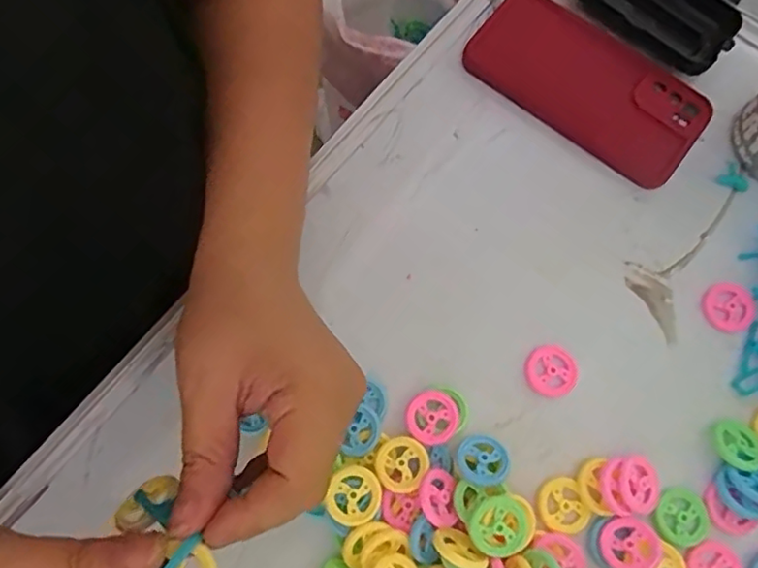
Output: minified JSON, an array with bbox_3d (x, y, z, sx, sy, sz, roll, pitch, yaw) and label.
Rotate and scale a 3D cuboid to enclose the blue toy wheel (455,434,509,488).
[{"bbox_3d":[0.057,0.097,0.323,0.027,0.004,0.028,-4,59,7],"label":"blue toy wheel"}]

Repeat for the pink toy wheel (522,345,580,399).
[{"bbox_3d":[0.102,0.052,0.351,0.029,0.006,0.029,0,73,0],"label":"pink toy wheel"}]

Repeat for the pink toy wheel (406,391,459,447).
[{"bbox_3d":[0.030,0.077,0.339,0.029,0.010,0.029,0,73,0],"label":"pink toy wheel"}]

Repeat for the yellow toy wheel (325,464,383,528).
[{"bbox_3d":[-0.013,0.113,0.317,0.029,0.010,0.030,0,73,0],"label":"yellow toy wheel"}]

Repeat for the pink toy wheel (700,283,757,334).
[{"bbox_3d":[0.214,0.014,0.360,0.032,0.004,0.030,0,73,0],"label":"pink toy wheel"}]

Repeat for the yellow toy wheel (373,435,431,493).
[{"bbox_3d":[0.012,0.099,0.325,0.029,0.004,0.029,0,73,0],"label":"yellow toy wheel"}]

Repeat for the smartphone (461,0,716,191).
[{"bbox_3d":[0.140,-0.135,0.399,0.158,0.013,0.075,38,76,10],"label":"smartphone"}]

